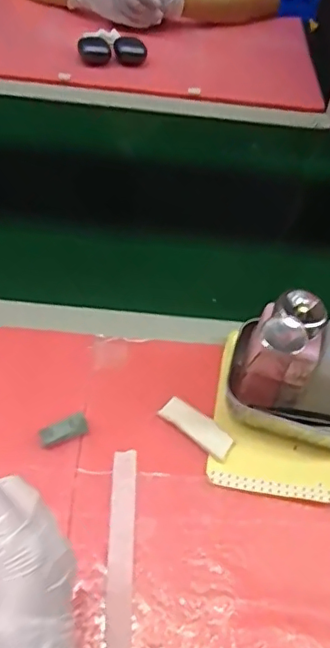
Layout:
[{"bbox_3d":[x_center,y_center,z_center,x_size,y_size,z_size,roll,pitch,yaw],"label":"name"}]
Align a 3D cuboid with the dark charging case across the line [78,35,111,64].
[{"bbox_3d":[-0.117,-0.460,0.929,0.052,0.028,0.042,0,52,-6],"label":"dark charging case across the line"}]

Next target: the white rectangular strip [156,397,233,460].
[{"bbox_3d":[0.030,0.093,0.503,0.070,0.008,0.026,33,57,20],"label":"white rectangular strip"}]

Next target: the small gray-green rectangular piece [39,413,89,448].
[{"bbox_3d":[-0.087,0.093,0.483,0.041,0.019,0.014,-22,57,-19],"label":"small gray-green rectangular piece"}]

